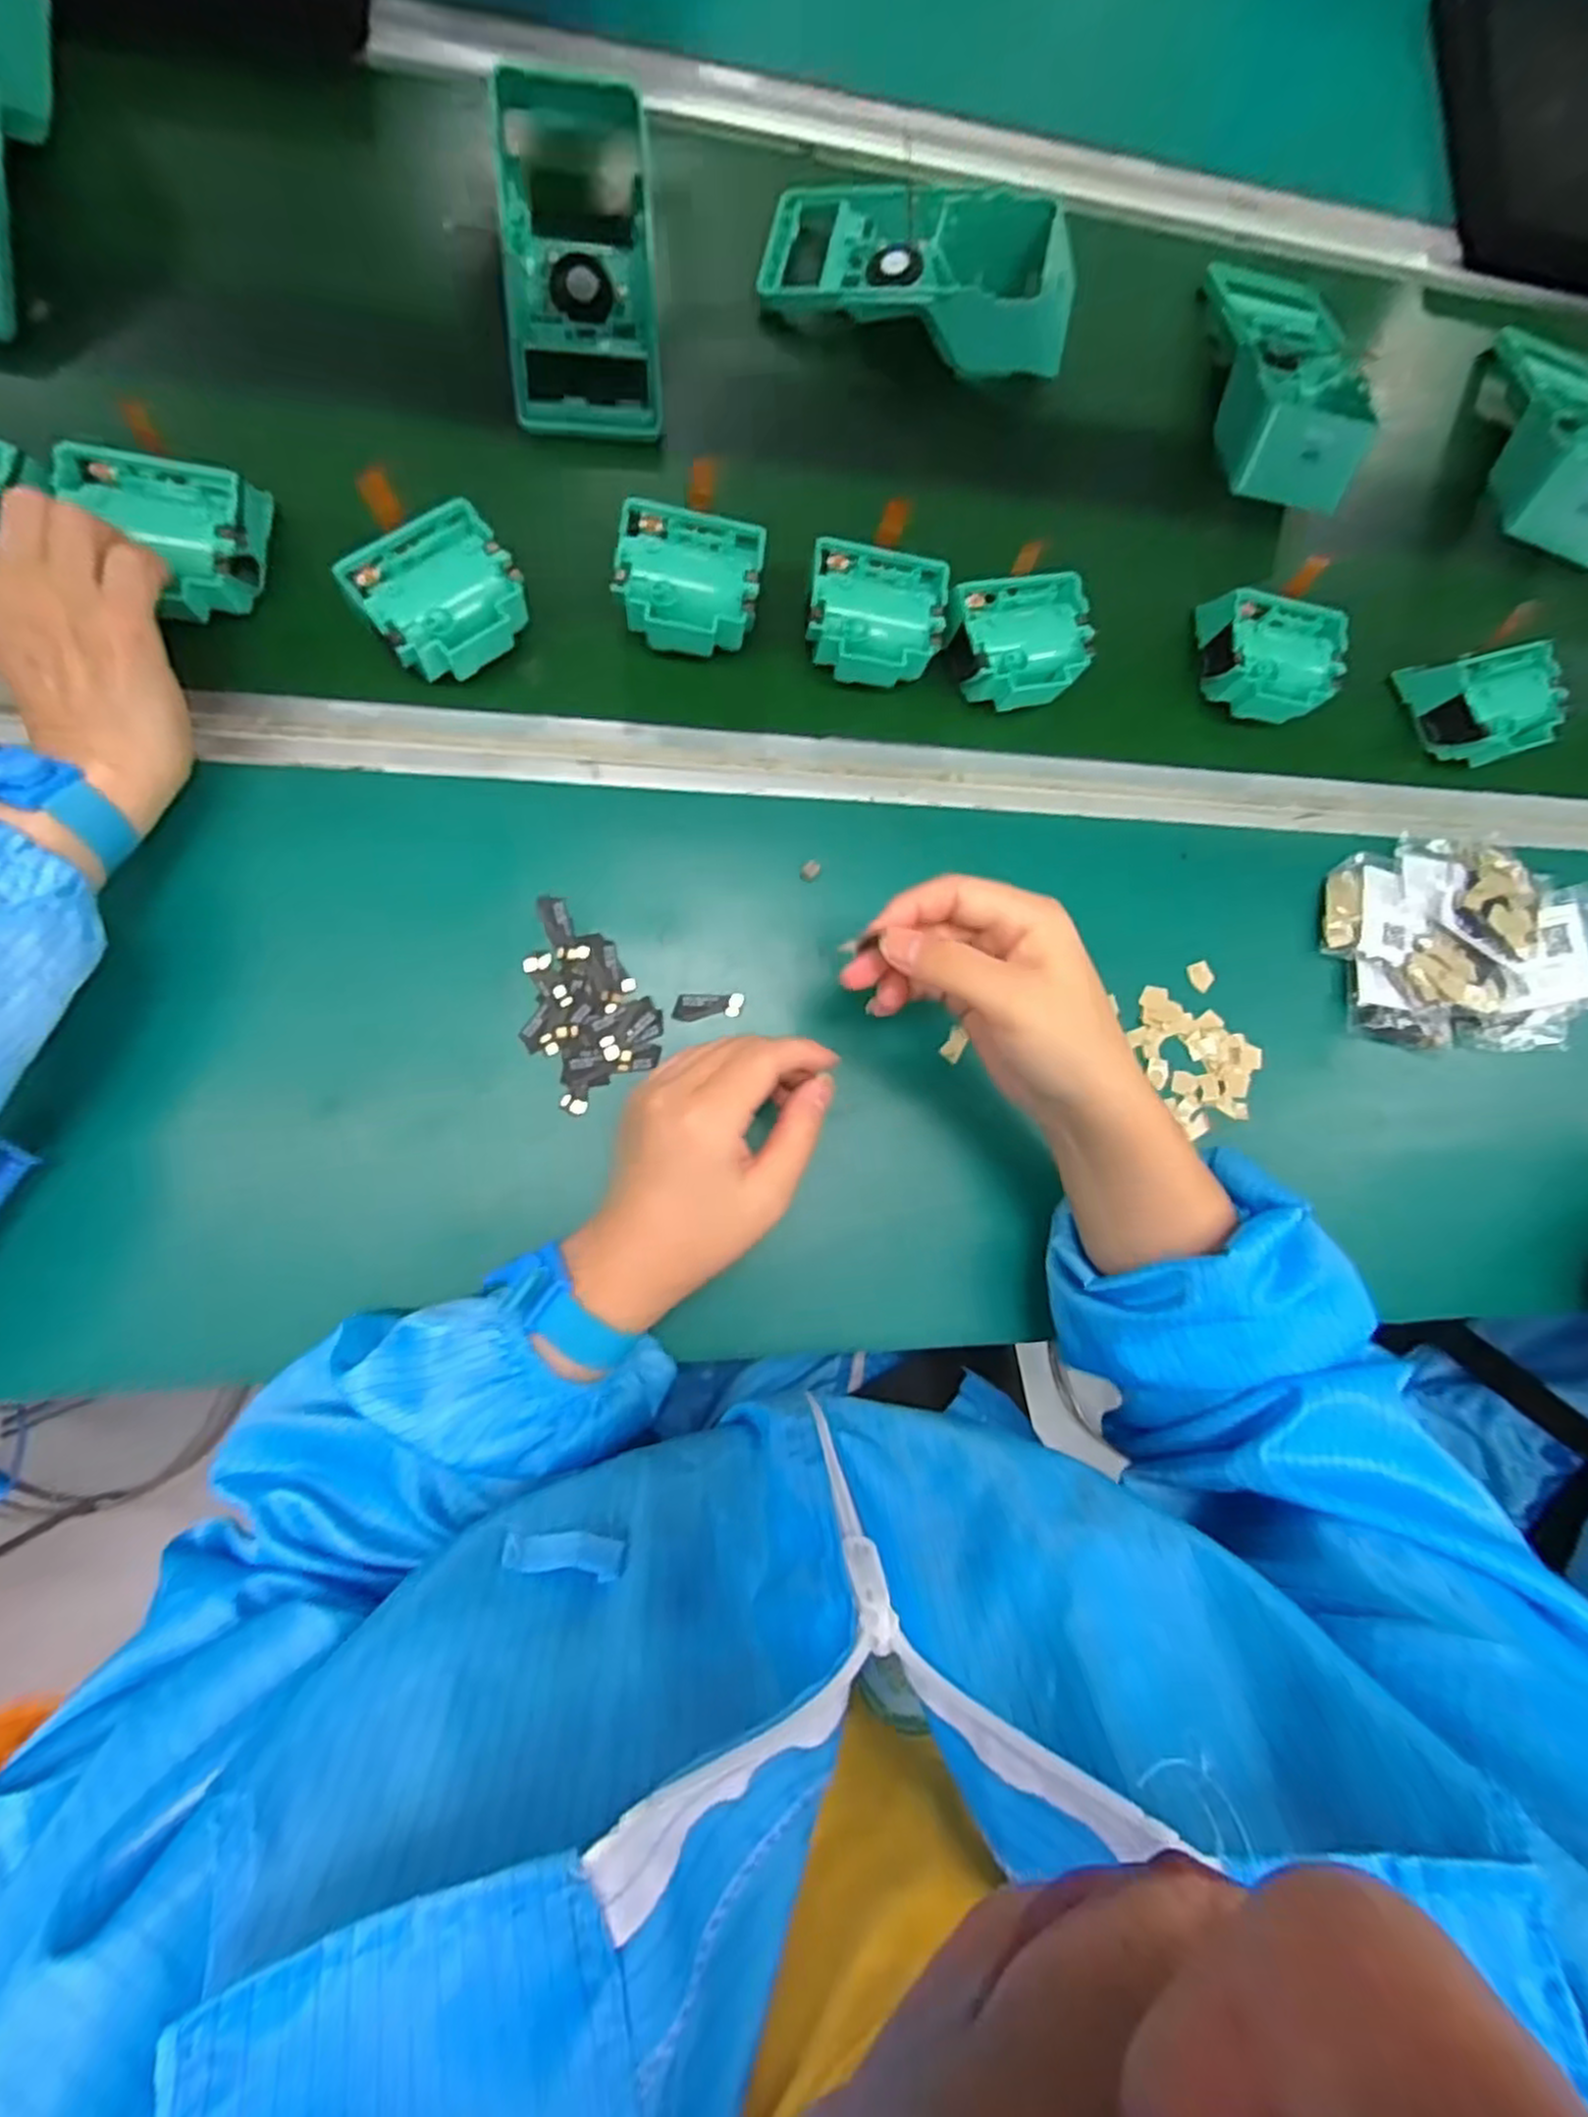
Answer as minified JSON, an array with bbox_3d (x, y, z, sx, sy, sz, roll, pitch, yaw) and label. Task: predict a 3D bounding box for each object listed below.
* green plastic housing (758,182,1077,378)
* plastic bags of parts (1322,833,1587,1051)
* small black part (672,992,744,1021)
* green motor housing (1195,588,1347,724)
[{"bbox_3d":[0.080,-0.482,0.467,0.191,0.052,0.095,15,79,-6],"label":"green plastic housing"},{"bbox_3d":[0.432,-0.074,0.482,0.198,0.023,0.130,0,81,-11],"label":"plastic bags of parts"},{"bbox_3d":[-0.045,-0.027,0.407,0.037,0.004,0.013,-3,81,-11],"label":"small black part"},{"bbox_3d":[0.288,-0.242,0.469,0.084,0.036,0.067,23,78,-4],"label":"green motor housing"}]

